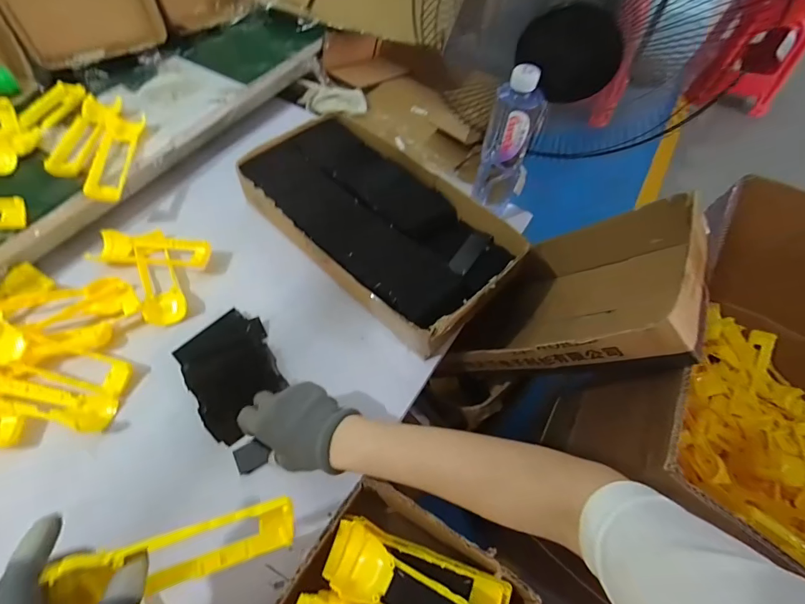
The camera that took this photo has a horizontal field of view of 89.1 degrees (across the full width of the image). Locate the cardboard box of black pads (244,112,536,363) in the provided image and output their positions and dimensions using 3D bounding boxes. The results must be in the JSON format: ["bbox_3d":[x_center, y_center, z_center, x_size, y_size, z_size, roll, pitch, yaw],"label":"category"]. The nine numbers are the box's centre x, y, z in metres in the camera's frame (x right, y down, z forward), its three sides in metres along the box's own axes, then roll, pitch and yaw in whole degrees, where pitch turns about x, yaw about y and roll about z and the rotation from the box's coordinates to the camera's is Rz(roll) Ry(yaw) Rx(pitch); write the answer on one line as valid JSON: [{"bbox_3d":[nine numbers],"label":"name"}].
[{"bbox_3d":[-0.041,-0.123,0.618,0.420,0.079,0.228,39,64,20],"label":"cardboard box of black pads"}]

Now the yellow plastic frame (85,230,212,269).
[{"bbox_3d":[-0.357,-0.076,0.590,0.163,0.023,0.052,5,57,1],"label":"yellow plastic frame"}]

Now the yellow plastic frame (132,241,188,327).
[{"bbox_3d":[-0.339,-0.030,0.569,0.049,0.024,0.142,-24,61,-17],"label":"yellow plastic frame"}]

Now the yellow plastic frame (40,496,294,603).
[{"bbox_3d":[-0.165,0.192,0.312,0.161,0.050,0.036,-4,55,-27],"label":"yellow plastic frame"}]

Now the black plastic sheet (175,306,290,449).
[{"bbox_3d":[-0.207,0.084,0.502,0.101,0.029,0.143,-28,63,-19],"label":"black plastic sheet"}]

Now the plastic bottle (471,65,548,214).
[{"bbox_3d":[0.146,-0.219,0.569,0.065,0.187,0.051,18,58,8],"label":"plastic bottle"}]

